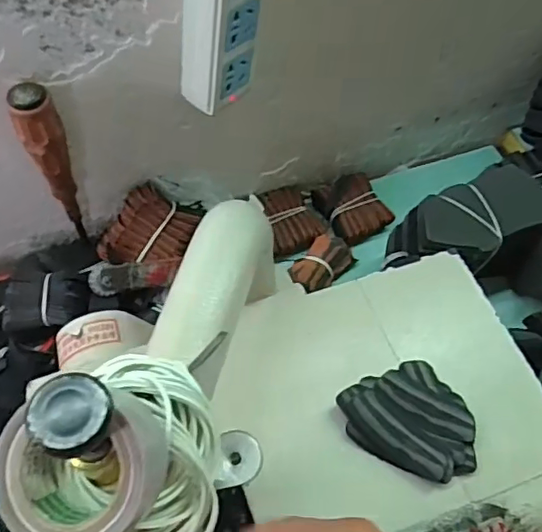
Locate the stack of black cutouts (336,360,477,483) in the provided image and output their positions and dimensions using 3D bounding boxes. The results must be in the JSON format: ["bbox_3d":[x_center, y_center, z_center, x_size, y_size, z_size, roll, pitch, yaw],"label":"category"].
[{"bbox_3d":[0.095,0.107,0.383,0.082,0.015,0.077,-16,63,-12],"label":"stack of black cutouts"}]

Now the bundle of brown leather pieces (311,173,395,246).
[{"bbox_3d":[0.089,-0.066,0.632,0.066,0.025,0.080,-26,66,-17],"label":"bundle of brown leather pieces"}]

